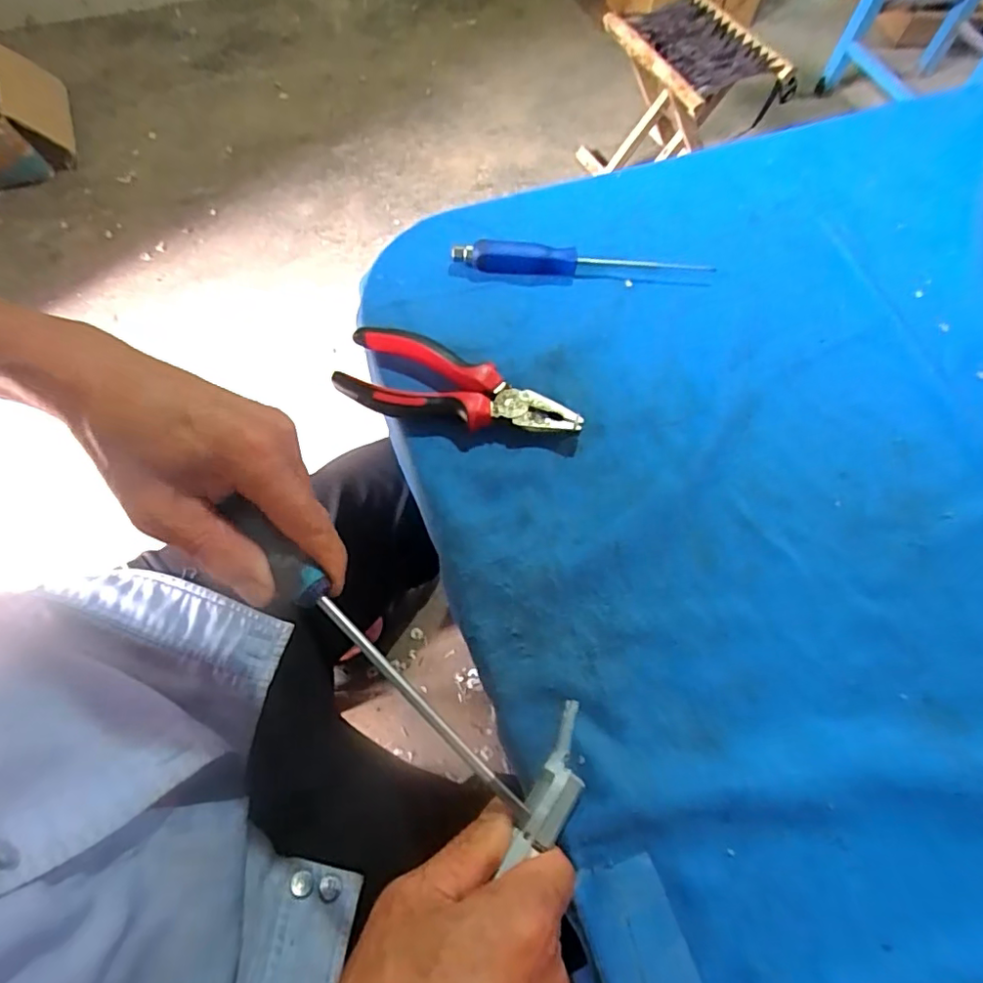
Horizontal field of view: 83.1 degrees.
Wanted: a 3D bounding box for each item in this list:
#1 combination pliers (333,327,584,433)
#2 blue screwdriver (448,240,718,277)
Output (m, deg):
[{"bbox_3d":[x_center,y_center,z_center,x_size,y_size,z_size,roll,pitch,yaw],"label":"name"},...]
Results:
[{"bbox_3d":[-0.020,-0.069,0.360,0.154,0.021,0.057,9,66,3],"label":"combination pliers"},{"bbox_3d":[0.066,-0.167,0.407,0.185,0.016,0.022,6,66,2],"label":"blue screwdriver"}]

